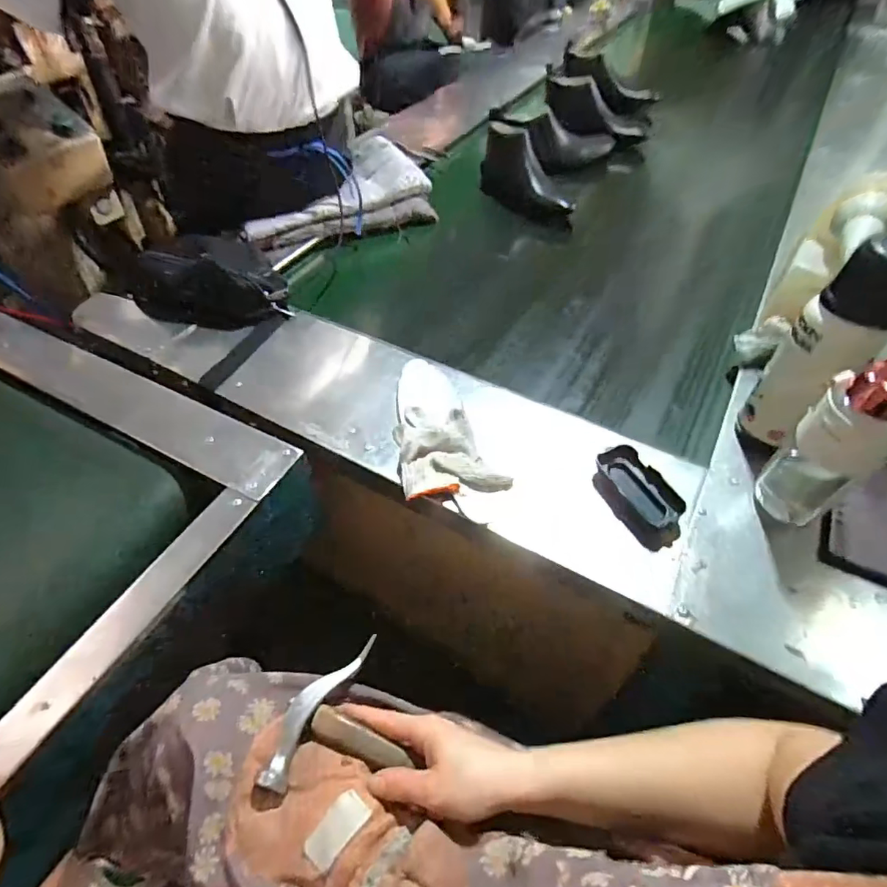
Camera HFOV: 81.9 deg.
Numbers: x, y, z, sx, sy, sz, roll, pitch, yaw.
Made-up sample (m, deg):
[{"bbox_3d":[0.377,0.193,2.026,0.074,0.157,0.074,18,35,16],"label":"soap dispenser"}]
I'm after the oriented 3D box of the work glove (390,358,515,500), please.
[{"bbox_3d":[-0.012,-0.026,0.664,0.123,0.033,0.229,-14,48,-10],"label":"work glove"}]

